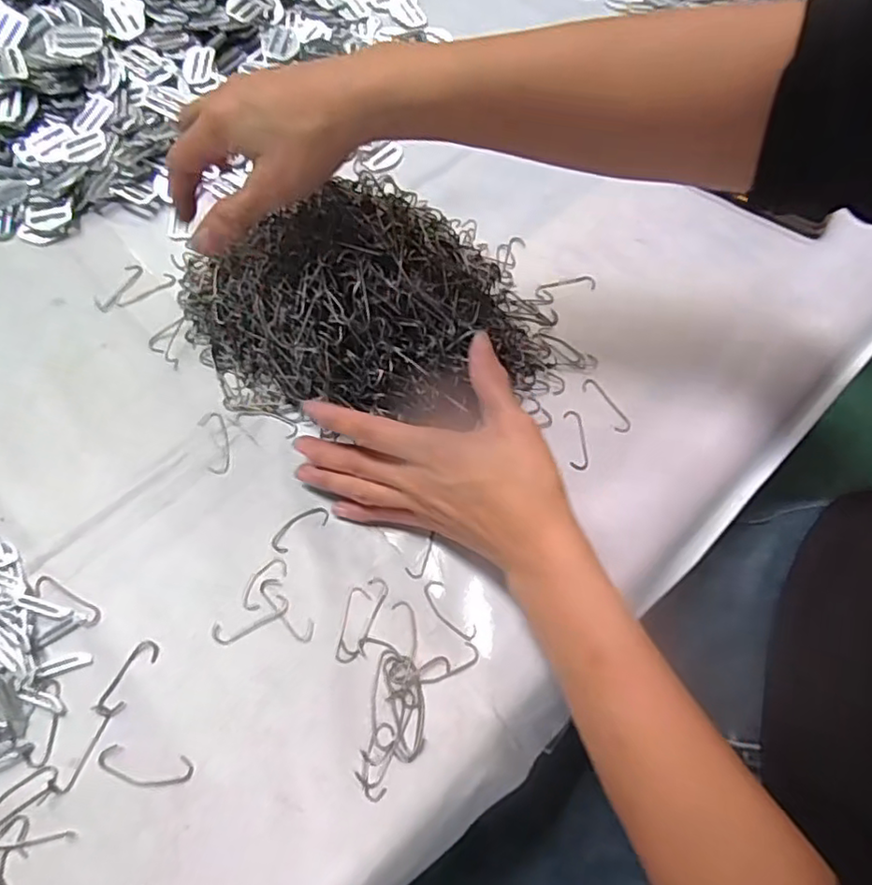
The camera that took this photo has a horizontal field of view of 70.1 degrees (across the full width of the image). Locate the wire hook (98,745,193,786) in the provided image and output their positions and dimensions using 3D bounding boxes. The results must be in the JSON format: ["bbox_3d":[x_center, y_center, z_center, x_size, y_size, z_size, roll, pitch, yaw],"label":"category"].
[{"bbox_3d":[-0.151,0.168,0.321,0.049,0.004,0.016,9,67,2],"label":"wire hook"}]

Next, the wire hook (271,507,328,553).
[{"bbox_3d":[-0.082,0.050,0.371,0.037,0.004,0.015,-35,73,-15],"label":"wire hook"}]

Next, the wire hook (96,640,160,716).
[{"bbox_3d":[-0.166,0.127,0.335,0.013,0.004,0.041,28,69,9],"label":"wire hook"}]

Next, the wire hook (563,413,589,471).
[{"bbox_3d":[0.091,-0.003,0.401,0.011,0.004,0.041,-1,67,-3],"label":"wire hook"}]

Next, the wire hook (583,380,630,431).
[{"bbox_3d":[0.113,-0.025,0.412,0.012,0.004,0.044,-30,72,-14],"label":"wire hook"}]

